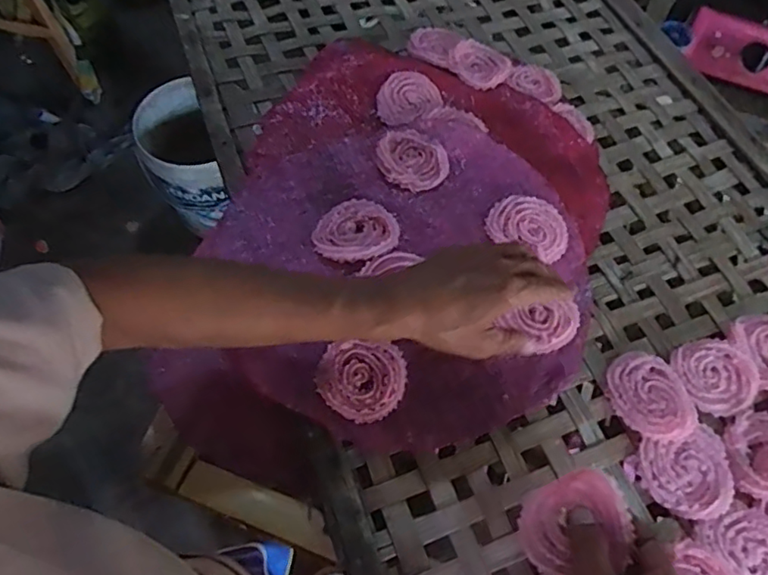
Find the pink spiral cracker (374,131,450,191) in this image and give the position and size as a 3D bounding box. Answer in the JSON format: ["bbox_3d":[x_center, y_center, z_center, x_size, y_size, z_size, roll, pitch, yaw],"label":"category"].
[{"bbox_3d":[0.030,-0.132,0.597,0.073,0.007,0.071,0,62,-3],"label":"pink spiral cracker"}]

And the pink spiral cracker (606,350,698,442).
[{"bbox_3d":[0.232,0.094,0.498,0.065,0.012,0.079,-18,64,-12],"label":"pink spiral cracker"}]

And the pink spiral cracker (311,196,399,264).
[{"bbox_3d":[-0.024,-0.055,0.549,0.072,0.011,0.076,22,63,9],"label":"pink spiral cracker"}]

